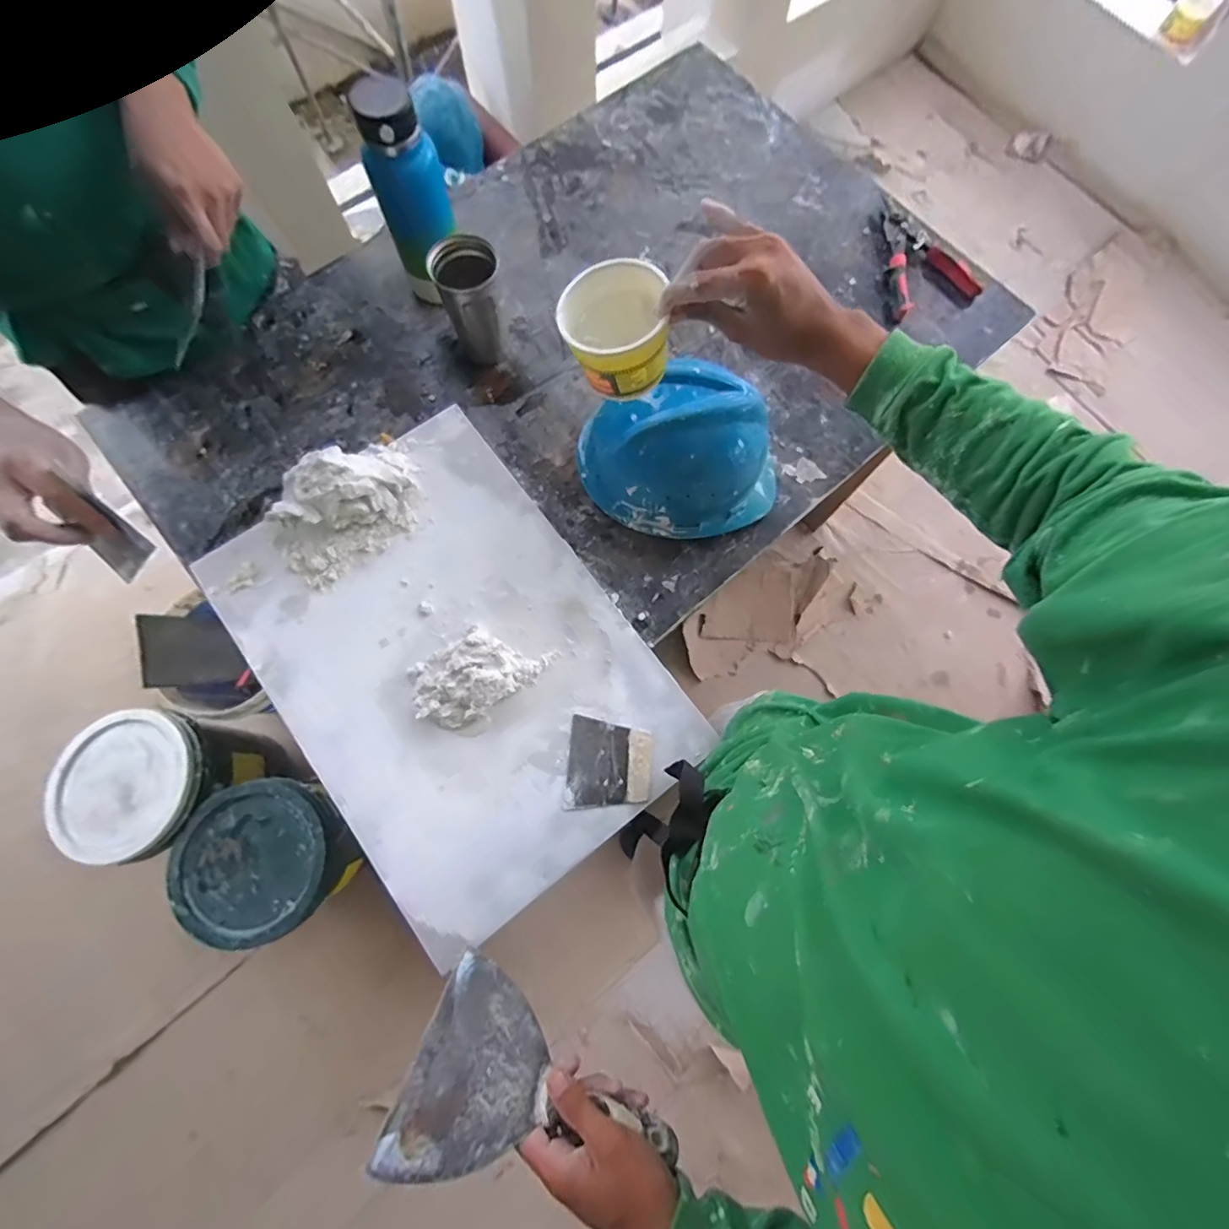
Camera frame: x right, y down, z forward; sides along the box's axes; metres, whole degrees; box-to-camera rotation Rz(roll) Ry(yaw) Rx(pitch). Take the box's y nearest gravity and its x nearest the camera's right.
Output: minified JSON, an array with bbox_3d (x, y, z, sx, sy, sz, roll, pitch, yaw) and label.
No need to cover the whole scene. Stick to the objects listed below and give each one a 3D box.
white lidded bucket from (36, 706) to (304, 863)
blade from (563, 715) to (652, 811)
[{"bbox_3d":[-0.983,0.360,1.153,0.305,0.278,0.279,0,76,-1],"label":"white lidded bucket"},{"bbox_3d":[-0.007,0.182,0.634,0.099,0.004,0.102,4,76,0],"label":"blade"}]

